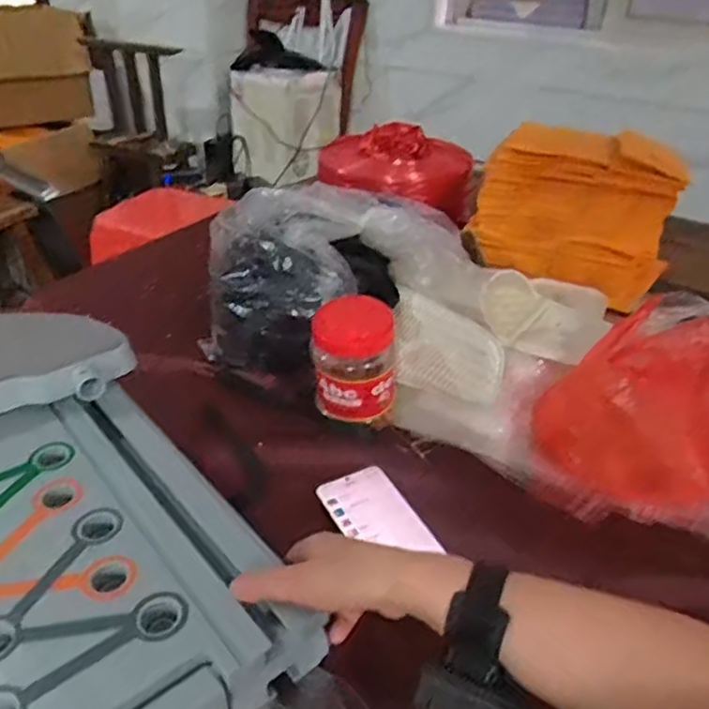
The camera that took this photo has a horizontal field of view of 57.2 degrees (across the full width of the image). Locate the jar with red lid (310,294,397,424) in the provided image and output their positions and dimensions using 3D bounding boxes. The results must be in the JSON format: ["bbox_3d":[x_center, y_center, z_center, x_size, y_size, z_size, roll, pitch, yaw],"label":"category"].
[{"bbox_3d":[0.000,0.009,0.715,0.088,0.128,0.088,2,33,-1],"label":"jar with red lid"}]

